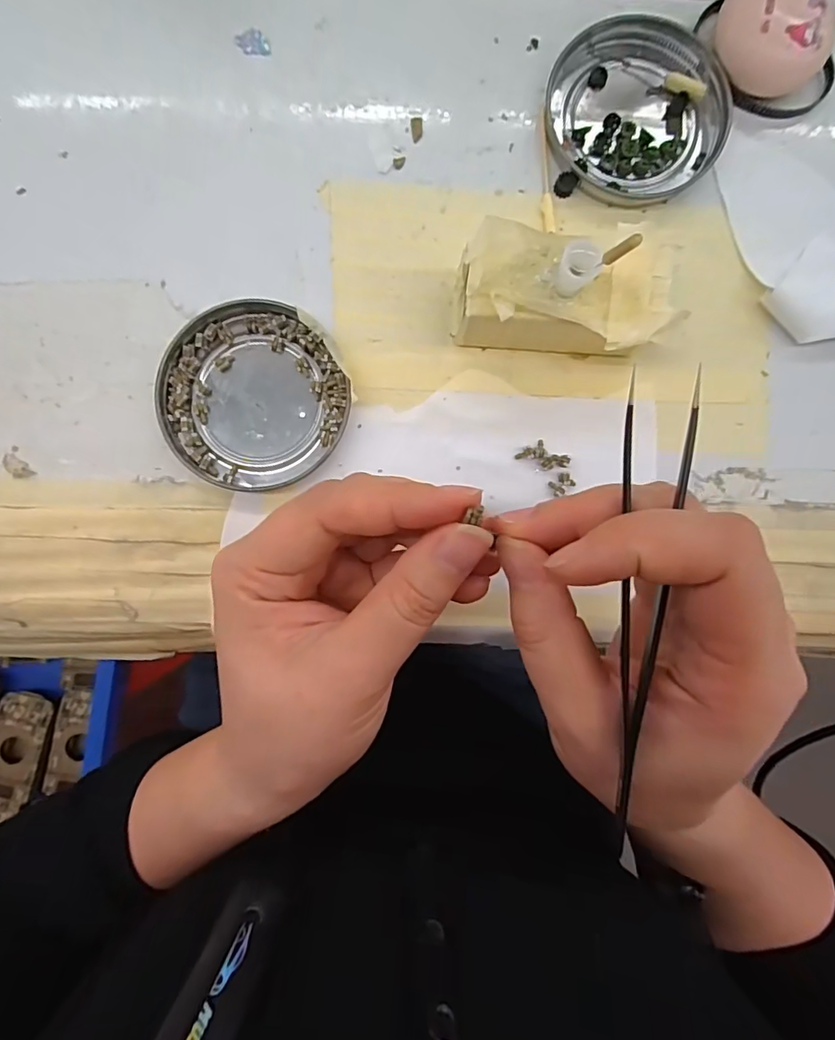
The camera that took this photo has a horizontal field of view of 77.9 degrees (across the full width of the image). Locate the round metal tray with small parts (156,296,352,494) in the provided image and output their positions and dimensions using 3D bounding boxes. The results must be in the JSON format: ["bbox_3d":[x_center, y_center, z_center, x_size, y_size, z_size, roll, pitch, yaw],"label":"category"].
[{"bbox_3d":[-0.070,-0.054,0.222,0.077,0.011,0.079,0,88,-1],"label":"round metal tray with small parts"}]

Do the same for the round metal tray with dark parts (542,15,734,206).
[{"bbox_3d":[0.097,-0.184,0.229,0.077,0.008,0.082,17,88,0],"label":"round metal tray with dark parts"}]

